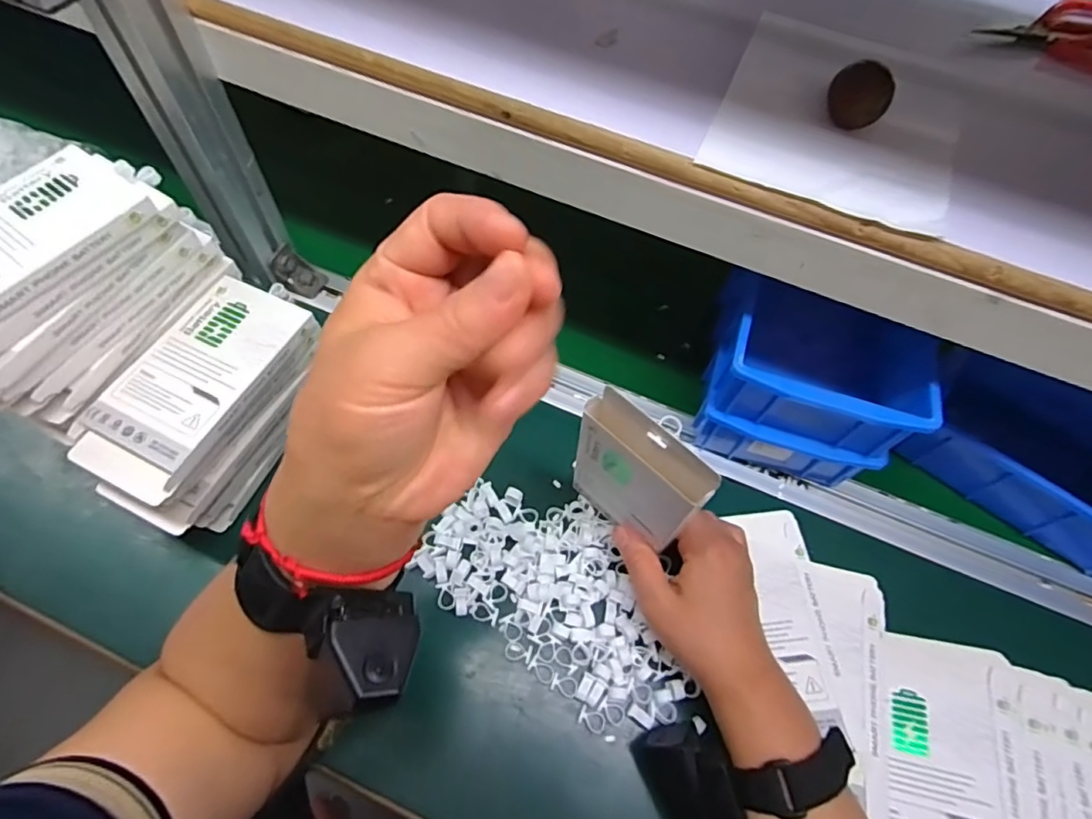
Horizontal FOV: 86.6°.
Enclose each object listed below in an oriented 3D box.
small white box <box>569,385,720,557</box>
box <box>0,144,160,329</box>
[{"bbox_3d":[0.051,0.044,0.348,0.078,0.130,0.017,40,68,15],"label":"small white box"},{"bbox_3d":[-0.304,-0.086,0.319,0.075,0.015,0.151,33,64,13],"label":"box"}]

